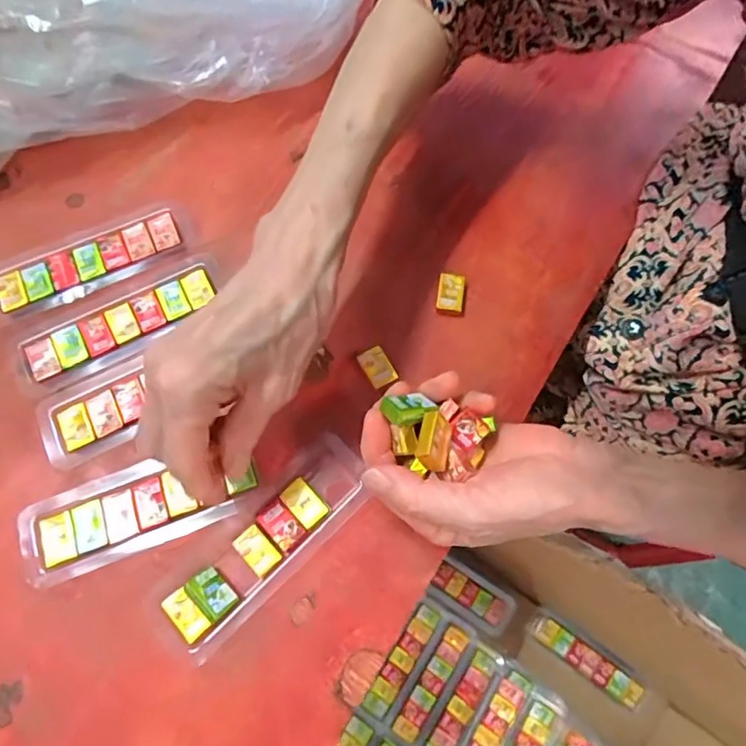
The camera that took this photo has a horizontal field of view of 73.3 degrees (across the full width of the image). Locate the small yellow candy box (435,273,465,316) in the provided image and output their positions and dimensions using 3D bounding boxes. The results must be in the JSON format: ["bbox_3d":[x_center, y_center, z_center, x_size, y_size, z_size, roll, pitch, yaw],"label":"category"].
[{"bbox_3d":[0.051,-0.051,0.332,0.018,0.011,0.028,8,72,1],"label":"small yellow candy box"}]

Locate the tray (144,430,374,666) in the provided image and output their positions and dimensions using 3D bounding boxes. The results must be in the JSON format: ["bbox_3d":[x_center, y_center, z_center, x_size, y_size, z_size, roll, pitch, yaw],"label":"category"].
[{"bbox_3d":[-0.060,0.093,0.279,0.134,0.012,0.046,-41,78,-13],"label":"tray"}]

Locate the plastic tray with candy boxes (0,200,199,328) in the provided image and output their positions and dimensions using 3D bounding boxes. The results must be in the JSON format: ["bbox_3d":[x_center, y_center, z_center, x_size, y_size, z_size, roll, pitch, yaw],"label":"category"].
[{"bbox_3d":[-0.188,-0.074,0.333,0.135,0.005,0.049,-25,74,-9],"label":"plastic tray with candy boxes"}]

